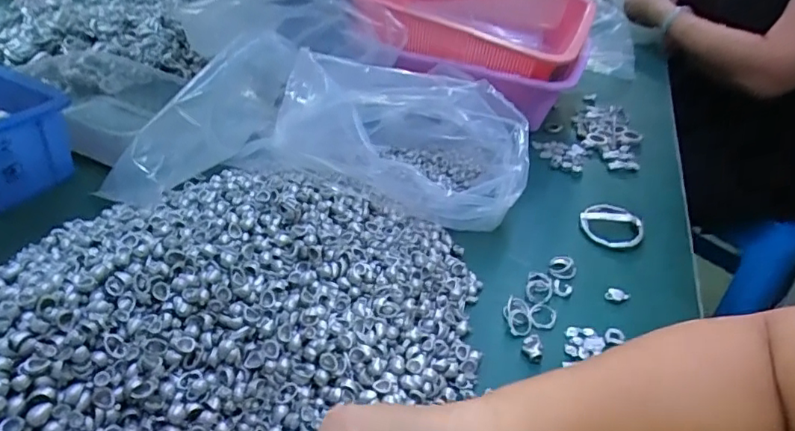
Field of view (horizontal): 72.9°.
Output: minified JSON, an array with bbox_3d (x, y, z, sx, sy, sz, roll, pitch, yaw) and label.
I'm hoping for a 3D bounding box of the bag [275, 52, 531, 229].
[{"bbox_3d":[0.013,-0.082,0.533,0.220,0.125,0.143,11,37,7],"label":"bag"}]

